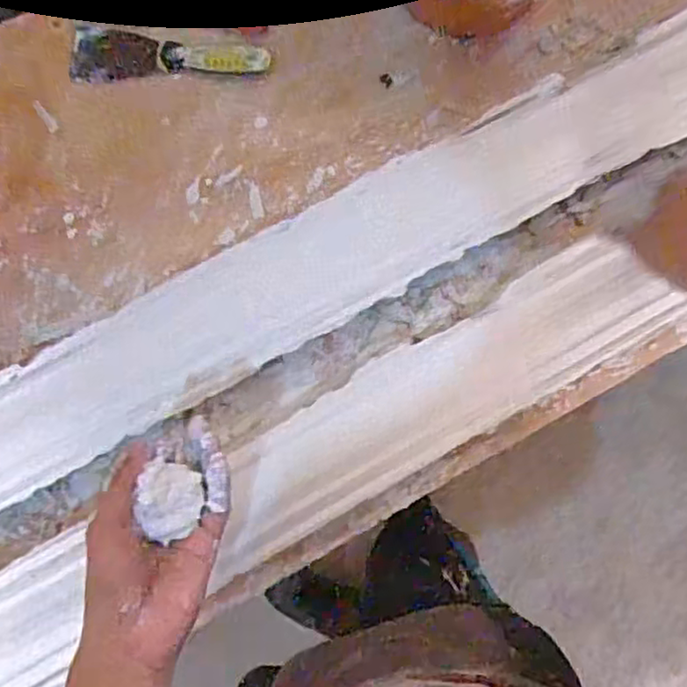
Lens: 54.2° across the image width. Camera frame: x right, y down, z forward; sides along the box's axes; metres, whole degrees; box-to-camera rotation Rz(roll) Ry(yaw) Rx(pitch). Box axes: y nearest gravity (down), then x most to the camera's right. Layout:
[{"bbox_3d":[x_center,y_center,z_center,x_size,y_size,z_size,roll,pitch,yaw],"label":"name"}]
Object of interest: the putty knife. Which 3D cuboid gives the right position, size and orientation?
[{"bbox_3d":[-0.169,-0.280,0.653,0.188,0.009,0.056,2,83,0],"label":"putty knife"}]

